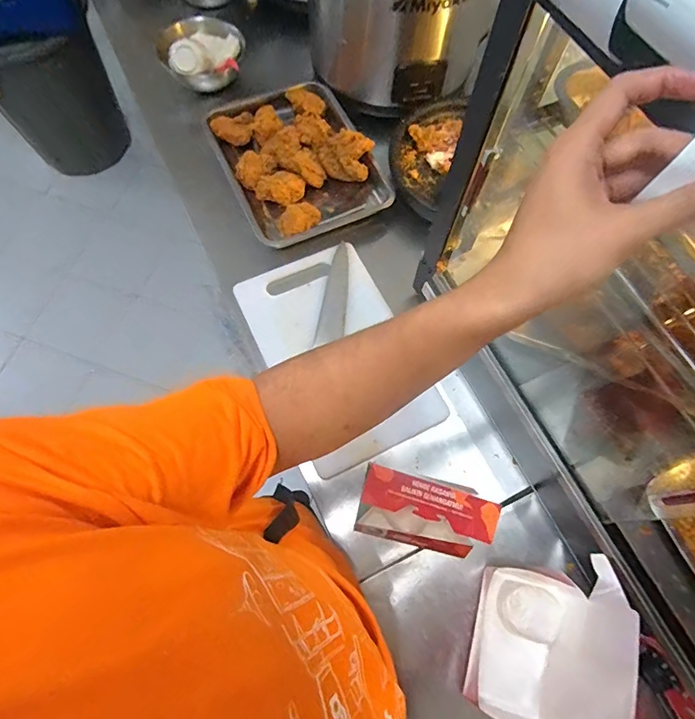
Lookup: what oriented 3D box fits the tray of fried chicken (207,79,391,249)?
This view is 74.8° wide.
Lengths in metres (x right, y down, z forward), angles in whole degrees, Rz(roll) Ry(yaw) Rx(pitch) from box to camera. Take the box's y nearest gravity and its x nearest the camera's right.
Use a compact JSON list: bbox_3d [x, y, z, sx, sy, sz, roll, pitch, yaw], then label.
[{"bbox_3d":[-0.103,-0.415,0.950,0.295,0.102,0.354,-22,70,-10],"label":"tray of fried chicken"}]

